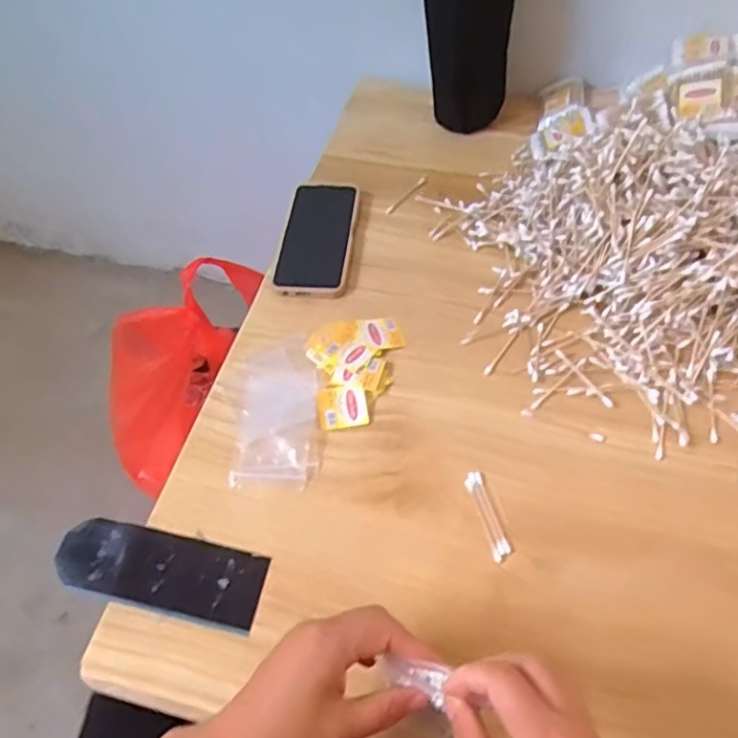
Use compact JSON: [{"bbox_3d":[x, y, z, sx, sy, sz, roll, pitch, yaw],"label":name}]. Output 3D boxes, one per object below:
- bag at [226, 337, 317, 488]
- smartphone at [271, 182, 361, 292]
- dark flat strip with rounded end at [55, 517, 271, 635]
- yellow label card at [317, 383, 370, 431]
[{"bbox_3d":[-0.079,0.037,0.555,0.071,0.008,0.146,-1,55,4],"label":"bag"},{"bbox_3d":[-0.056,-0.146,0.677,0.074,0.015,0.160,4,56,7],"label":"smartphone"},{"bbox_3d":[-0.164,0.157,0.481,0.167,0.009,0.059,10,57,11],"label":"dark flat strip with rounded end"},{"bbox_3d":[-0.023,0.034,0.555,0.043,0.004,0.041,-7,66,-8],"label":"yellow label card"}]

